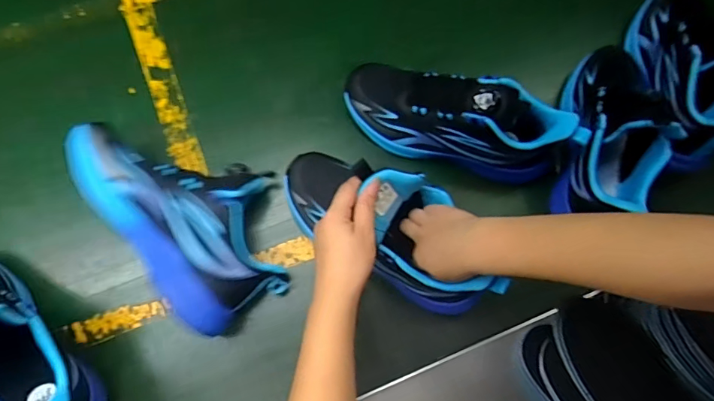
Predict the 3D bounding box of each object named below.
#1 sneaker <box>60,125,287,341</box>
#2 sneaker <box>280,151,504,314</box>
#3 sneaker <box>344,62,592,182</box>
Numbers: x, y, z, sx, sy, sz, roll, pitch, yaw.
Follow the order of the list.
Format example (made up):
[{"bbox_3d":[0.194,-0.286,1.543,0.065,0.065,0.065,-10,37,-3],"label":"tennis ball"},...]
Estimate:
[{"bbox_3d":[-0.177,0.007,0.505,0.150,0.111,0.248,-38,80,-11],"label":"sneaker"},{"bbox_3d":[0.030,0.020,0.481,0.260,0.124,0.103,38,75,16],"label":"sneaker"},{"bbox_3d":[0.117,-0.095,0.529,0.277,0.104,0.085,18,75,3],"label":"sneaker"}]

